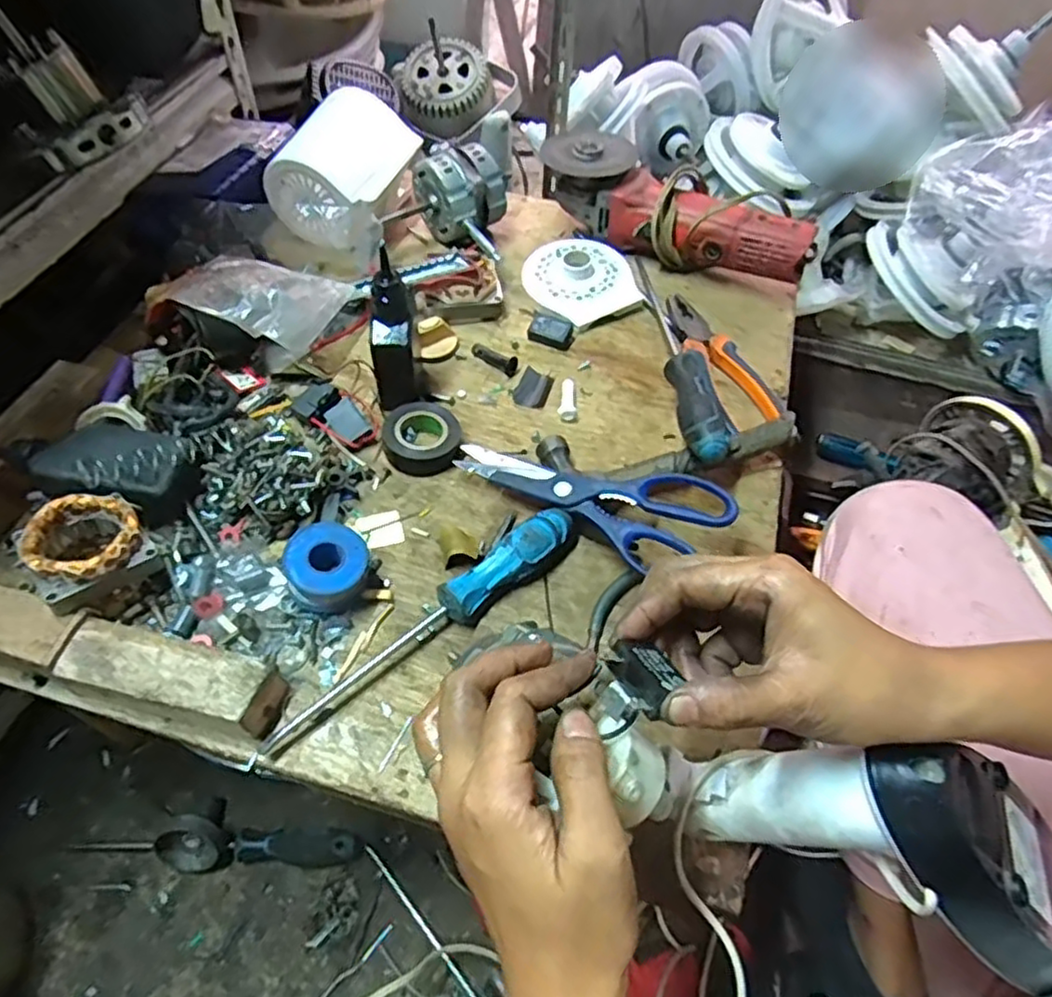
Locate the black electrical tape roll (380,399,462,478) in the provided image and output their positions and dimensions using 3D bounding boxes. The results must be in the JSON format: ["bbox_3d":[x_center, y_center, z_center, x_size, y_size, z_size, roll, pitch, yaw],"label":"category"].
[{"bbox_3d":[-0.085,-0.049,0.553,0.062,0.024,0.065,2,54,-2],"label":"black electrical tape roll"}]

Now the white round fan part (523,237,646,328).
[{"bbox_3d":[0.054,-0.223,0.684,0.103,0.023,0.114,-29,61,-22],"label":"white round fan part"}]

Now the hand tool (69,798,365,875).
[{"bbox_3d":[-0.294,0.326,0.657,0.264,0.063,0.059,9,54,3],"label":"hand tool"}]

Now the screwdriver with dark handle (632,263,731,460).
[{"bbox_3d":[0.138,-0.138,0.616,0.040,0.031,0.302,0,42,-3],"label":"screwdriver with dark handle"}]

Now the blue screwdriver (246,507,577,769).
[{"bbox_3d":[-0.068,0.084,0.457,0.253,0.030,0.033,-34,63,-24],"label":"blue screwdriver"}]

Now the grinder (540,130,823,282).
[{"bbox_3d":[0.152,-0.294,0.701,0.286,0.080,0.091,23,56,13],"label":"grinder"}]

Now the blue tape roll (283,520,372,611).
[{"bbox_3d":[-0.137,0.048,0.470,0.053,0.038,0.051,2,54,-2],"label":"blue tape roll"}]

